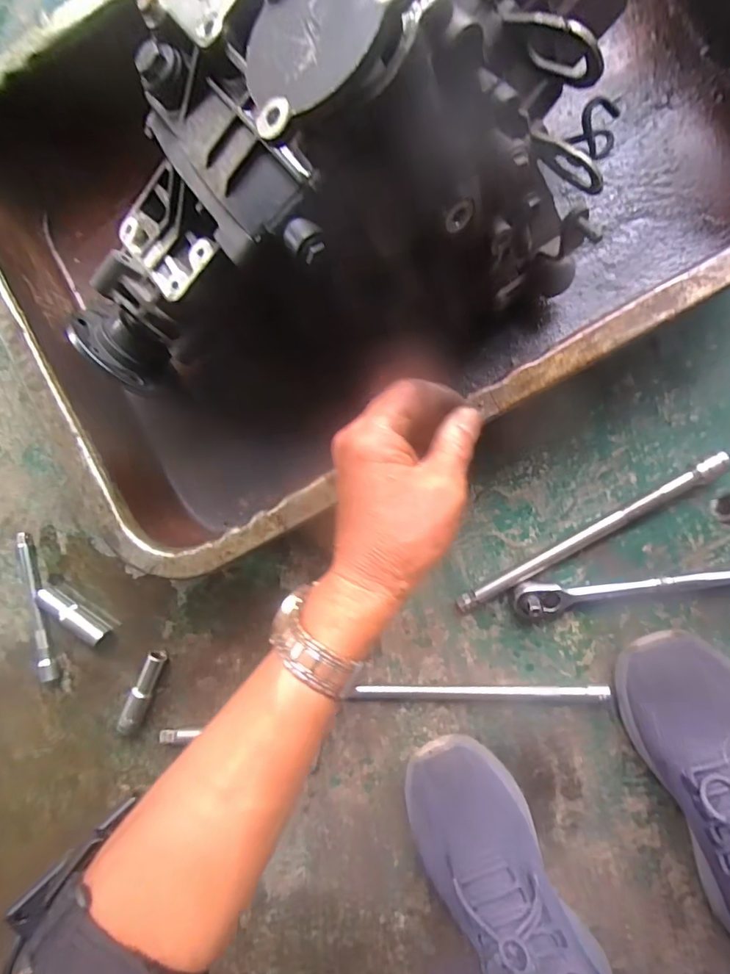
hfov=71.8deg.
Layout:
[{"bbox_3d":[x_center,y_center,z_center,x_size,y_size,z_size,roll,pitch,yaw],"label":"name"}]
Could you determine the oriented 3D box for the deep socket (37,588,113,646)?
[{"bbox_3d":[-0.291,0.128,0.504,0.081,0.022,0.021,32,96,6],"label":"deep socket"}]

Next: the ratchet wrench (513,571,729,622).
[{"bbox_3d":[0.228,0.093,0.430,0.192,0.026,0.036,-7,91,8],"label":"ratchet wrench"}]

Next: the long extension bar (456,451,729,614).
[{"bbox_3d":[0.190,0.044,0.436,0.248,0.020,0.015,-32,88,8],"label":"long extension bar"}]

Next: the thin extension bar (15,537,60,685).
[{"bbox_3d":[-0.340,0.124,0.520,0.017,0.011,0.153,-14,90,8],"label":"thin extension bar"}]

